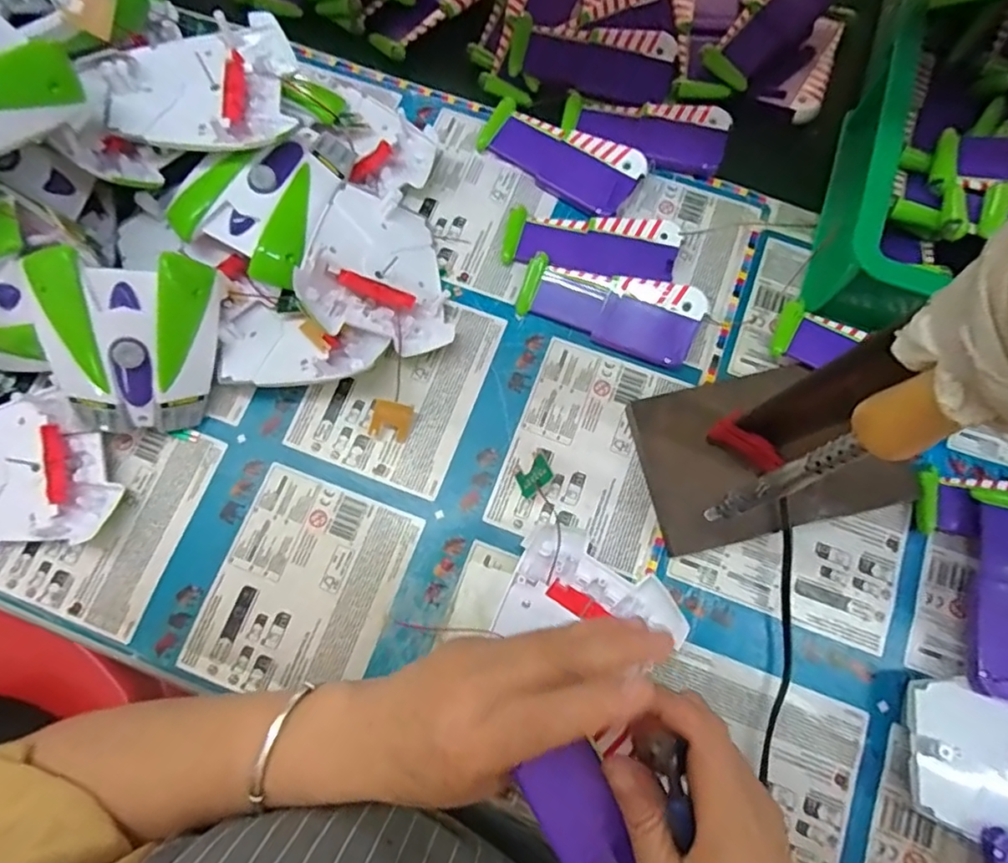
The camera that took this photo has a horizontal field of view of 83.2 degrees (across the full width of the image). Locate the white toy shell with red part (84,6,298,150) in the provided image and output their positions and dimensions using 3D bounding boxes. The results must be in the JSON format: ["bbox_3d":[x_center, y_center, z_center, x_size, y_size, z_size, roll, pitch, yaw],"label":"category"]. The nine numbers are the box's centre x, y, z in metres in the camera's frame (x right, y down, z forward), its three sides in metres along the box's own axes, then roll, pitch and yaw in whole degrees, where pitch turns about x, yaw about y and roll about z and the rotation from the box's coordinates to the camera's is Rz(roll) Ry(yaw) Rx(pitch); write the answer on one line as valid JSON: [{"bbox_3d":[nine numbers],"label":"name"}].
[{"bbox_3d":[-0.195,-0.219,0.360,0.112,0.033,0.097,-6,77,-1],"label":"white toy shell with red part"}]

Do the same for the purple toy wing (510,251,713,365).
[{"bbox_3d":[0.070,-0.083,0.380,0.119,0.008,0.050,18,96,6],"label":"purple toy wing"}]

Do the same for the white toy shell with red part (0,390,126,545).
[{"bbox_3d":[-0.302,0.032,0.360,0.101,0.028,0.094,0,77,1],"label":"white toy shell with red part"}]

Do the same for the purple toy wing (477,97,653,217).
[{"bbox_3d":[0.040,-0.201,0.411,0.119,0.017,0.047,32,80,7],"label":"purple toy wing"}]

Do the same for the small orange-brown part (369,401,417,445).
[{"bbox_3d":[-0.073,-0.007,0.372,0.026,0.013,0.024,10,78,3],"label":"small orange-brown part"}]

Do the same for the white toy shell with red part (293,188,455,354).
[{"bbox_3d":[-0.077,-0.106,0.371,0.095,0.017,0.101,21,67,-30],"label":"white toy shell with red part"}]

